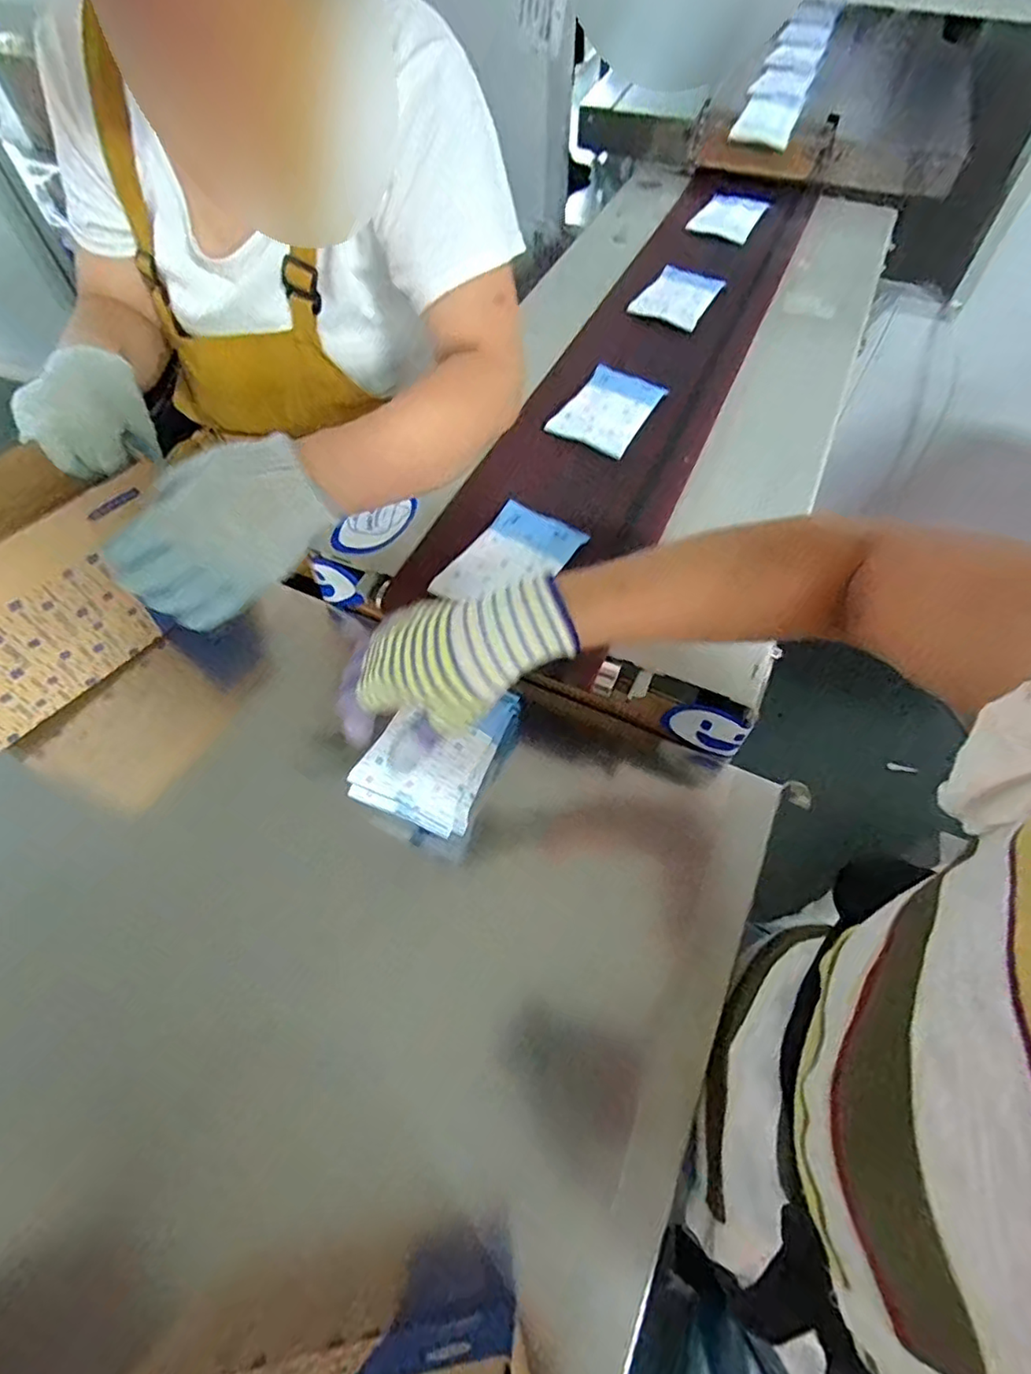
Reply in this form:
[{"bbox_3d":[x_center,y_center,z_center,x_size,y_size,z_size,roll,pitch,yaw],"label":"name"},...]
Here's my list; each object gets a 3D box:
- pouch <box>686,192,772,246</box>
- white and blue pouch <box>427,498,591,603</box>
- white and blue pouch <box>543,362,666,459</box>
[{"bbox_3d":[0.327,-0.708,0.916,0.091,0.020,0.158,29,65,16],"label":"pouch"},{"bbox_3d":[-0.003,-0.116,0.535,0.084,0.018,0.129,29,65,16],"label":"white and blue pouch"},{"bbox_3d":[0.101,-0.303,0.658,0.086,0.012,0.131,26,64,15],"label":"white and blue pouch"}]

